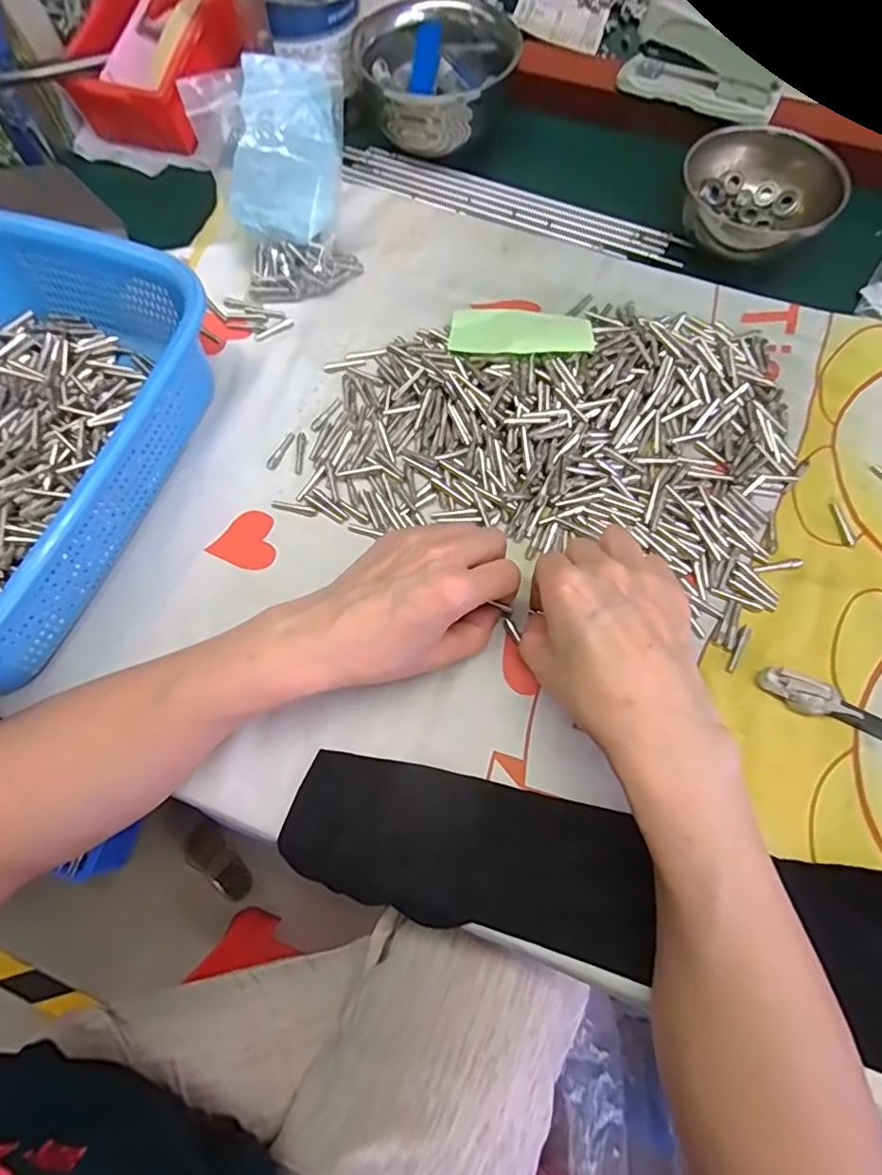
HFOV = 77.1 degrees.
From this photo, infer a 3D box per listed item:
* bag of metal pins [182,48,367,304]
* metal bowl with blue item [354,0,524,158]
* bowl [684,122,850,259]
[{"bbox_3d":[-0.101,-0.268,0.371,0.087,0.115,0.068,-13,70,-3],"label":"bag of metal pins"},{"bbox_3d":[-0.003,-0.401,0.439,0.122,0.067,0.103,-5,69,0],"label":"metal bowl with blue item"},{"bbox_3d":[0.221,-0.276,0.396,0.108,0.050,0.084,32,74,13],"label":"bowl"}]

